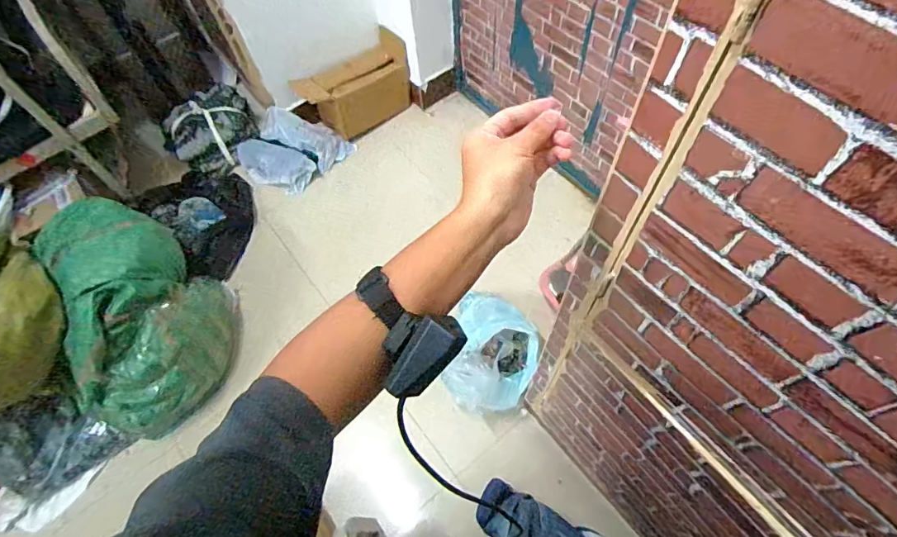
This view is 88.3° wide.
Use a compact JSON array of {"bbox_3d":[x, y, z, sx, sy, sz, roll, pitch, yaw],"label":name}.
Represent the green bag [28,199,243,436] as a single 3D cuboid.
[{"bbox_3d":[-0.938,0.131,1.361,0.572,0.369,0.440,39,71,22],"label":"green bag"}]

